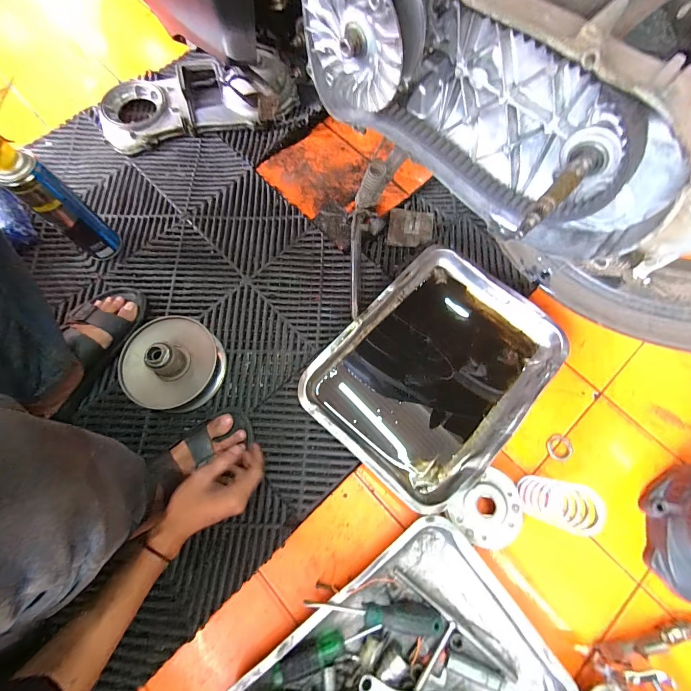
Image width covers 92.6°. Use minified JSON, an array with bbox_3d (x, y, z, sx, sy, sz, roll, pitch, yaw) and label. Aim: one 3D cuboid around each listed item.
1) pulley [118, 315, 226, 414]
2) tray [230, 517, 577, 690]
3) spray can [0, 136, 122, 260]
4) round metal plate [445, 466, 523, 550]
[{"bbox_3d":[-0.295,0.026,0.548,0.148,0.087,0.152,0,72,1],"label":"pulley"},{"bbox_3d":[0.070,0.458,0.427,0.385,0.049,0.287,-36,75,-10],"label":"tray"},{"bbox_3d":[-0.469,-0.226,0.553,0.056,0.231,0.060,0,72,1],"label":"spray can"},{"bbox_3d":[0.215,0.245,0.487,0.103,0.019,0.095,0,77,1],"label":"round metal plate"}]

